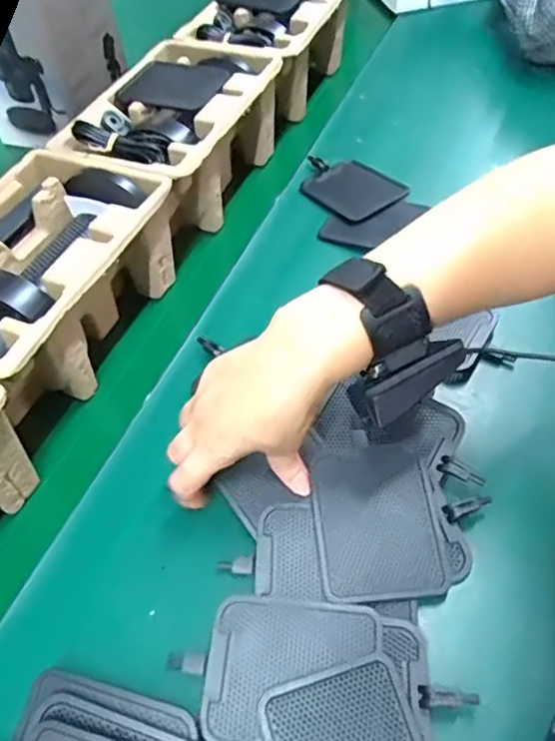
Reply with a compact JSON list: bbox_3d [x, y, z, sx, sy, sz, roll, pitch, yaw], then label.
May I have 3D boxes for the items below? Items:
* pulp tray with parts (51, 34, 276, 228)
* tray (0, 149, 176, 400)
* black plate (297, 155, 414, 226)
[{"bbox_3d":[-0.101,-0.240,0.627,0.146,0.120,0.231,14,53,17],"label":"pulp tray with parts"},{"bbox_3d":[-0.193,-0.067,0.496,0.155,0.108,0.233,16,54,18],"label":"tray"},{"bbox_3d":[0.076,-0.202,0.639,0.085,0.014,0.130,-29,53,-17],"label":"black plate"}]

